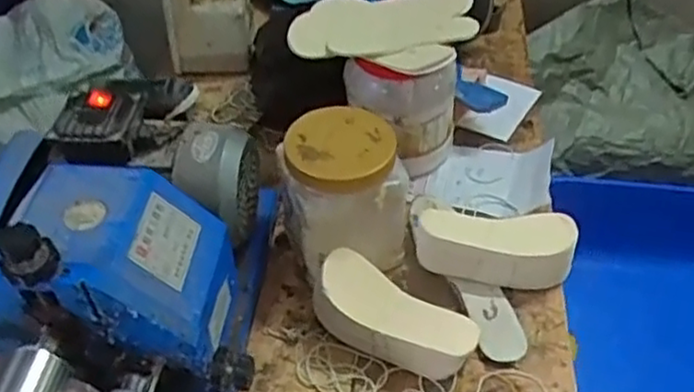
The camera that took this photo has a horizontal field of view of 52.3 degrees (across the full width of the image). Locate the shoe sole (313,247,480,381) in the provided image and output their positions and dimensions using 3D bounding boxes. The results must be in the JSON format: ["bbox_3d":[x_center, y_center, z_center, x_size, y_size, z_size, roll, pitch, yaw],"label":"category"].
[{"bbox_3d":[0.051,0.125,0.738,0.166,0.085,0.066,19,53,19],"label":"shoe sole"}]

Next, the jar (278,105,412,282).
[{"bbox_3d":[-0.003,0.005,0.795,0.131,0.175,0.110,-10,49,-6],"label":"jar"}]

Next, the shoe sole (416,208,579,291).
[{"bbox_3d":[0.168,0.050,0.800,0.176,0.074,0.073,2,49,5],"label":"shoe sole"}]

